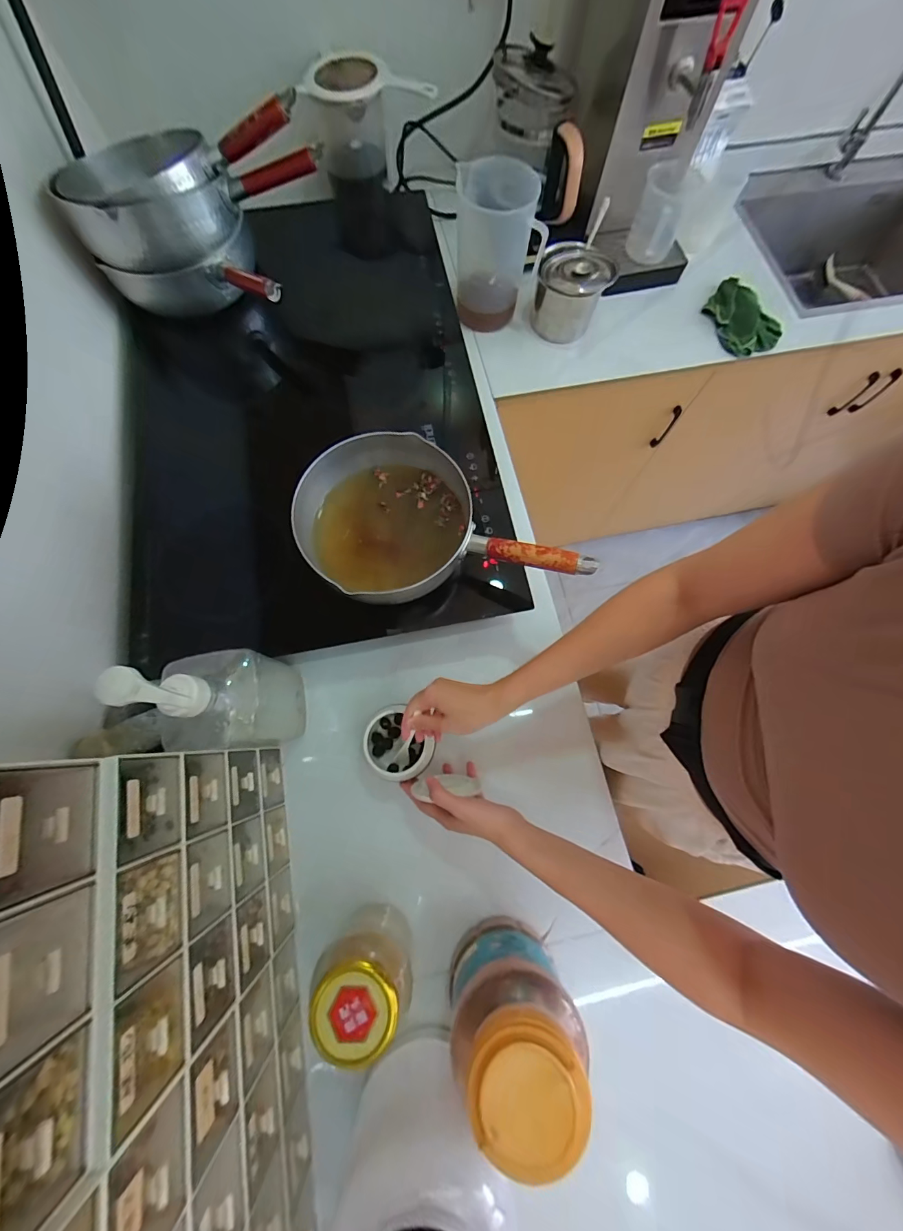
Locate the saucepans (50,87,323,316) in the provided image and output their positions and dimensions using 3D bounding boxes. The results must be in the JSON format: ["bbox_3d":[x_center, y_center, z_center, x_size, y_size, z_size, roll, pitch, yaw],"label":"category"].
[{"bbox_3d":[-0.402,-0.620,0.638,0.367,0.197,0.229,16,75,5],"label":"saucepans"}]

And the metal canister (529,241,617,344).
[{"bbox_3d":[0.232,-0.630,0.803,0.131,0.118,0.132,10,74,3],"label":"metal canister"}]

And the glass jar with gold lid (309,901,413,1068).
[{"bbox_3d":[-0.093,0.398,0.465,0.096,0.162,0.079,7,74,2],"label":"glass jar with gold lid"}]

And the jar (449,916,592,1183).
[{"bbox_3d":[0.066,0.422,0.439,0.109,0.205,0.107,0,74,0],"label":"jar"}]

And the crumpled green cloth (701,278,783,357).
[{"bbox_3d":[0.596,-0.626,0.843,0.111,0.035,0.183,-25,75,-7],"label":"crumpled green cloth"}]

